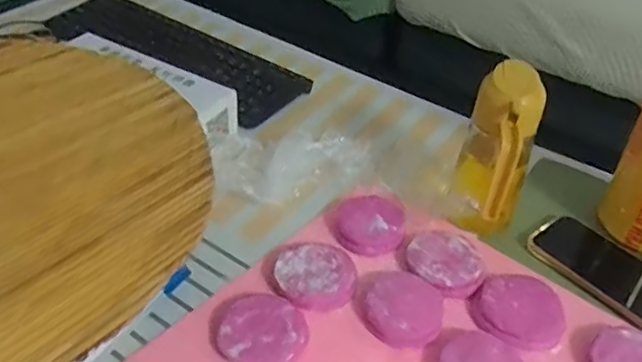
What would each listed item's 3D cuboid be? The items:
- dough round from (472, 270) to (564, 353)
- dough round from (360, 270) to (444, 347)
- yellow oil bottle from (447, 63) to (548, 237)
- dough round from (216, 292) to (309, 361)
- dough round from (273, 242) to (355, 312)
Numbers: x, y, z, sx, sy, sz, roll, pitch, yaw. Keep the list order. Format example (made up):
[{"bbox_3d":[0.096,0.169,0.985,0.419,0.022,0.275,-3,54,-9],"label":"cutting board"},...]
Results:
[{"bbox_3d":[0.185,0.124,0.590,0.080,0.018,0.081,1,41,-1],"label":"dough round"},{"bbox_3d":[0.076,0.116,0.583,0.074,0.016,0.077,1,41,-1],"label":"dough round"},{"bbox_3d":[0.175,-0.020,0.634,0.070,0.177,0.085,12,42,13],"label":"yellow oil bottle"},{"bbox_3d":[-0.053,0.133,0.554,0.076,0.014,0.077,1,41,-1],"label":"dough round"},{"bbox_3d":[-0.005,0.091,0.607,0.075,0.014,0.077,1,41,-1],"label":"dough round"}]

